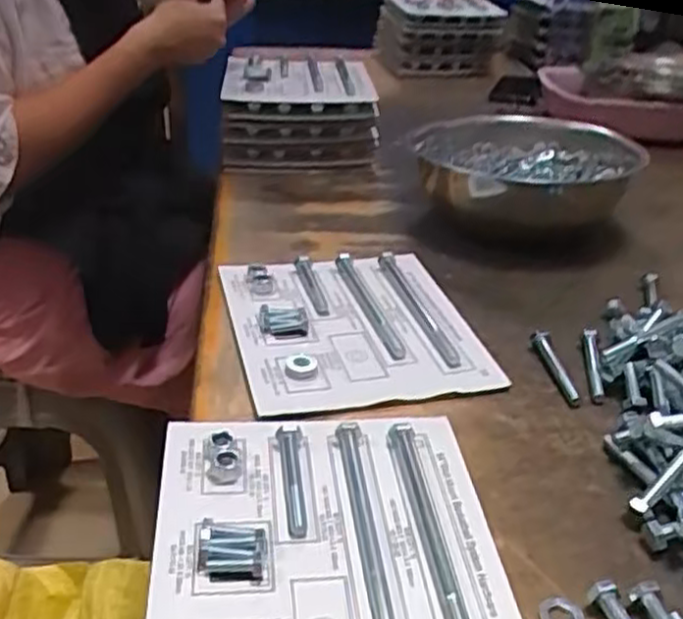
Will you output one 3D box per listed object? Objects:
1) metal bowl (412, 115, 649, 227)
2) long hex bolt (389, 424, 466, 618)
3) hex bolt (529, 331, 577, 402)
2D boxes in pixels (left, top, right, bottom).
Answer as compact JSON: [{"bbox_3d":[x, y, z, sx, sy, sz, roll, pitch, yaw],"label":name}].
[{"bbox_3d":[0.204,-0.160,0.889,0.223,0.086,0.226,3,29,-1],"label":"metal bowl"},{"bbox_3d":[0.050,0.123,0.432,0.014,0.009,0.182,-1,29,-8],"label":"long hex bolt"},{"bbox_3d":[0.163,0.042,0.583,0.013,0.017,0.077,-1,29,-7],"label":"hex bolt"}]

